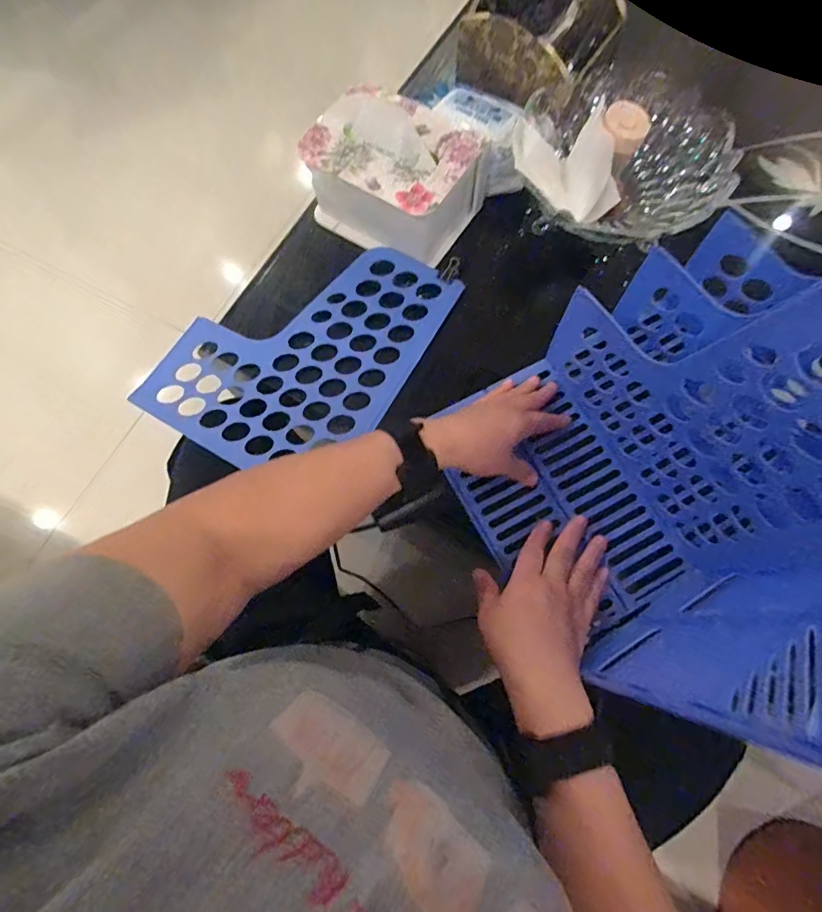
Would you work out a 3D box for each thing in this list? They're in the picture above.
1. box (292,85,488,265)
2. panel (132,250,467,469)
[{"bbox_3d":[-0.020,-0.312,0.528,0.164,0.102,0.121,33,76,11],"label":"box"},{"bbox_3d":[-0.121,-0.124,0.529,0.245,0.010,0.299,30,79,10],"label":"panel"}]

